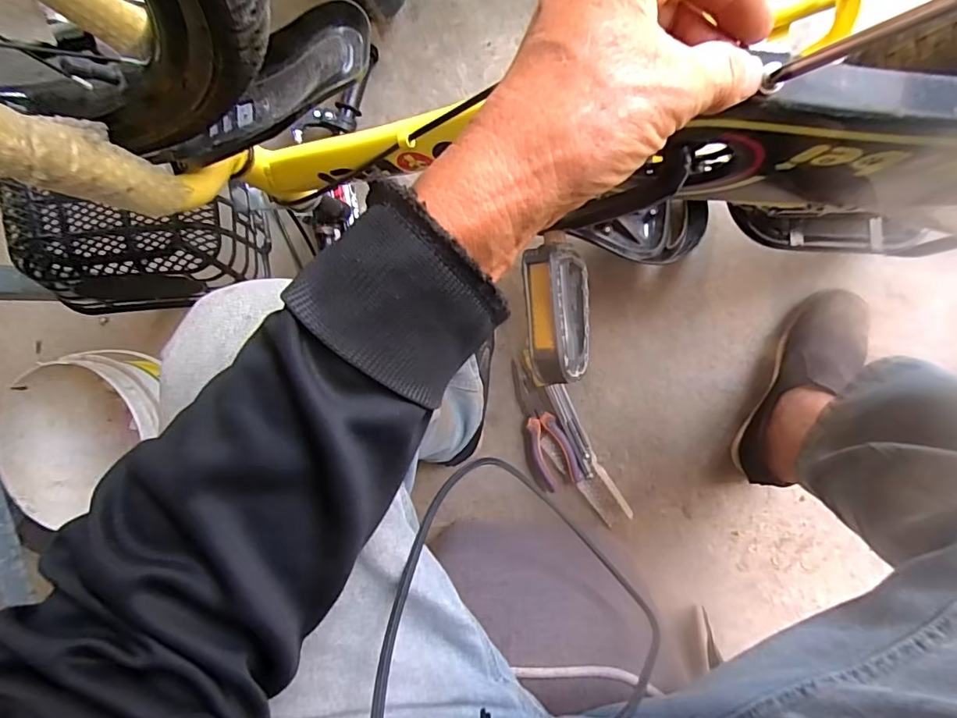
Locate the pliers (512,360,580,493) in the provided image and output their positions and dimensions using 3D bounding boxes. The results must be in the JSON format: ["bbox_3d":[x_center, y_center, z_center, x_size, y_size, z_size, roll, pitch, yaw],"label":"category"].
[{"bbox_3d":[0.091,0.092,0.699,0.056,0.016,0.181,-17,93,9],"label":"pliers"}]

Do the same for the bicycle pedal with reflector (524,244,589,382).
[{"bbox_3d":[0.049,-0.026,0.313,0.026,0.064,0.083,-3,94,32],"label":"bicycle pedal with reflector"}]

